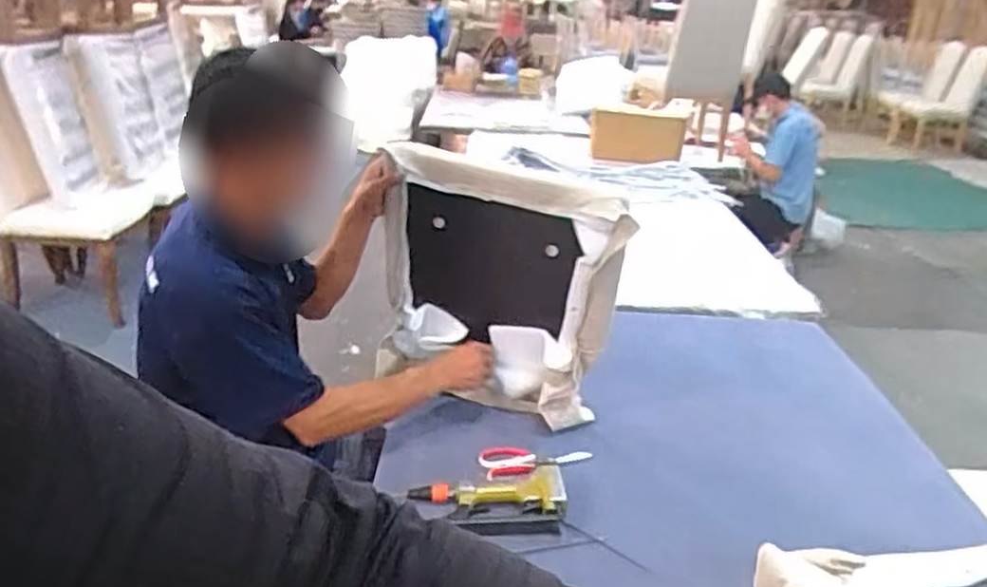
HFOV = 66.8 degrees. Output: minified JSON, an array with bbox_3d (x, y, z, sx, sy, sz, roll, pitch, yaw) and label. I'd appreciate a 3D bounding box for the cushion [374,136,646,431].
[{"bbox_3d":[-0.004,-0.005,1.374,0.465,0.460,0.070,12,25,20],"label":"cushion"}]

